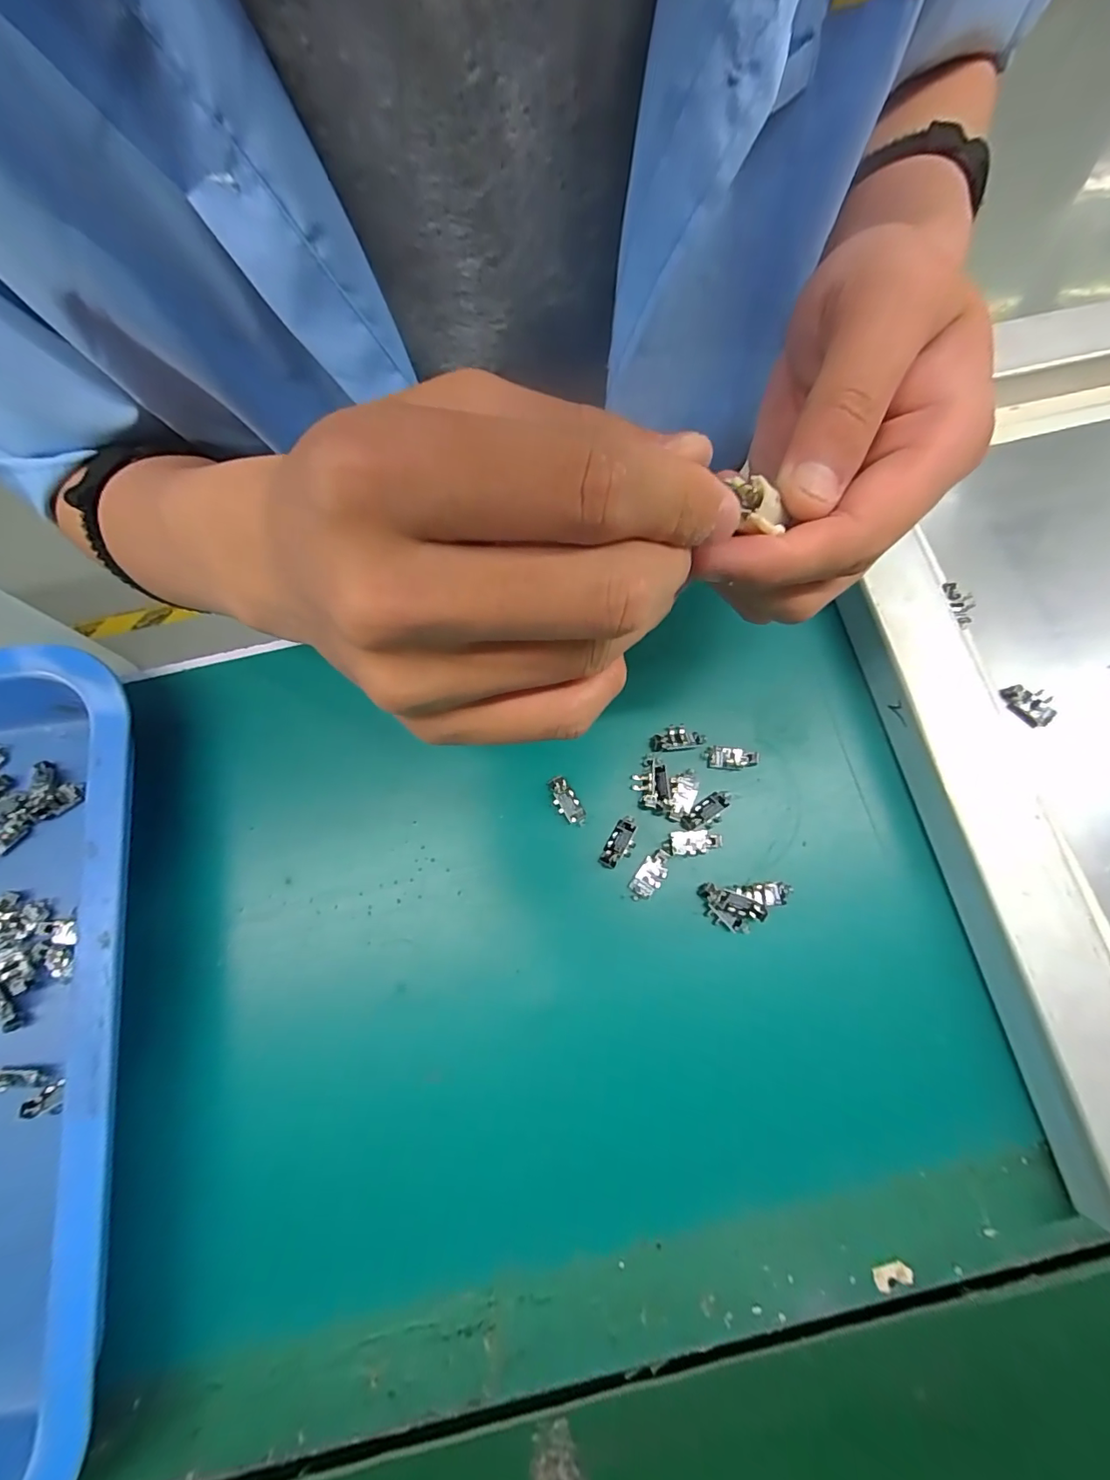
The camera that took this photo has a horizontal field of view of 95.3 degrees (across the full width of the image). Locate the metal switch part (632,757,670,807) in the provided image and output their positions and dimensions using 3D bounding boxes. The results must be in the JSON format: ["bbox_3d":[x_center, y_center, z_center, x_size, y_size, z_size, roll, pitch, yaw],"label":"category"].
[{"bbox_3d":[0.047,0.021,0.250,0.015,0.008,0.024,-7,78,-1],"label":"metal switch part"}]

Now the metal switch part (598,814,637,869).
[{"bbox_3d":[0.032,0.050,0.245,0.012,0.006,0.027,30,80,7],"label":"metal switch part"}]

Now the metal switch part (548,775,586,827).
[{"bbox_3d":[0.006,0.031,0.251,0.011,0.004,0.026,-28,79,-5],"label":"metal switch part"}]

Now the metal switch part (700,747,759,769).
[{"bbox_3d":[0.088,0.009,0.255,0.026,0.006,0.011,2,78,1],"label":"metal switch part"}]

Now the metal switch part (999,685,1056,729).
[{"bbox_3d":[0.238,-0.018,0.254,0.007,0.017,0.025,-44,81,-8],"label":"metal switch part"}]

